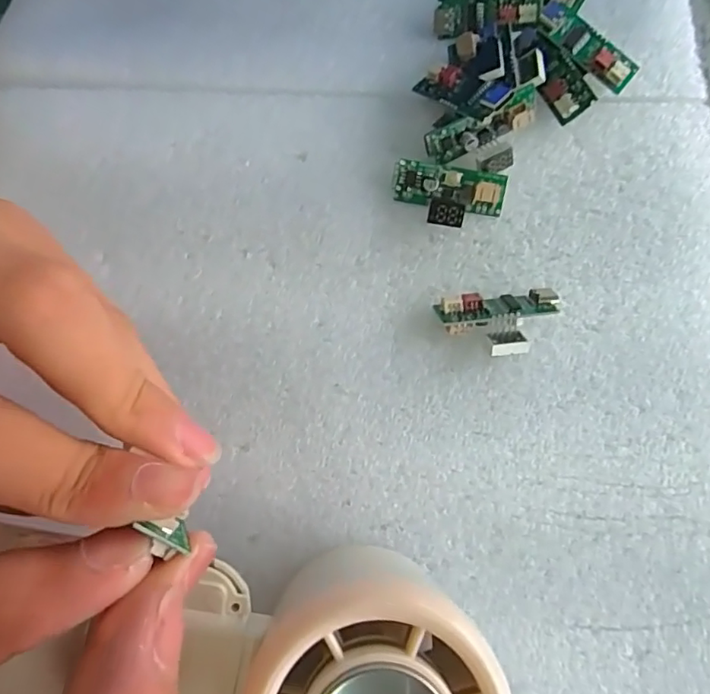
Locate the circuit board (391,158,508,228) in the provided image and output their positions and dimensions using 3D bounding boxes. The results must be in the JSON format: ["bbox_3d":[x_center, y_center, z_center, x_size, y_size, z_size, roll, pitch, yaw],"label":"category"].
[{"bbox_3d":[0.032,-0.051,0.185,0.038,0.010,0.022,10,76,0],"label":"circuit board"}]

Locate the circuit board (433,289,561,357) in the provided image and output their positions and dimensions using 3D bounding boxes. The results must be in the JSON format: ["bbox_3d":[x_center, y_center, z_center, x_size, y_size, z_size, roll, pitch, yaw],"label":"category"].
[{"bbox_3d":[0.047,-0.007,0.175,0.038,0.011,0.021,-6,77,-2],"label":"circuit board"}]

